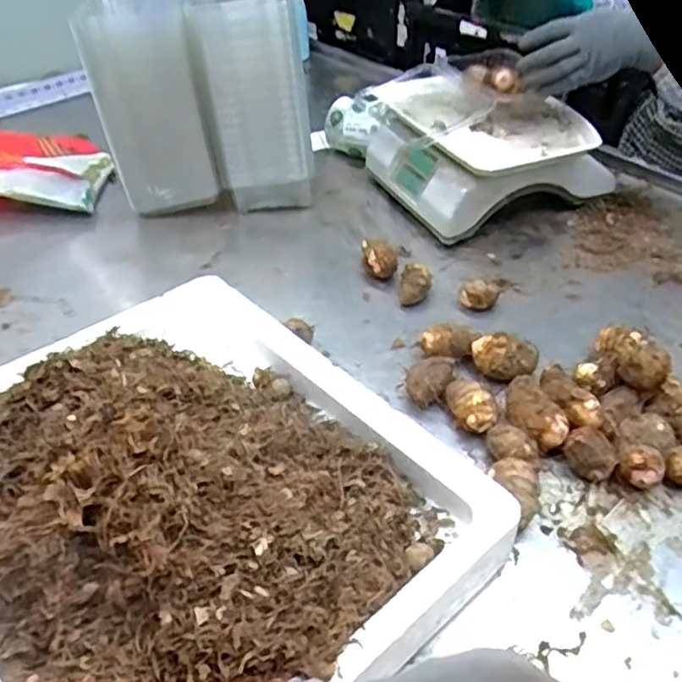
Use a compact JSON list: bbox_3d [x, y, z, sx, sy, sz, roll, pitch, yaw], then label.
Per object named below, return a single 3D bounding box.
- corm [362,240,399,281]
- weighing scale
[{"bbox_3d":[0.049,-0.104,0.857,0.043,0.041,0.054,-2,41,-1],"label":"corm"},{"bbox_3d":[0.210,-0.278,0.972,0.265,0.161,0.265,-15,43,-16],"label":"weighing scale"}]

